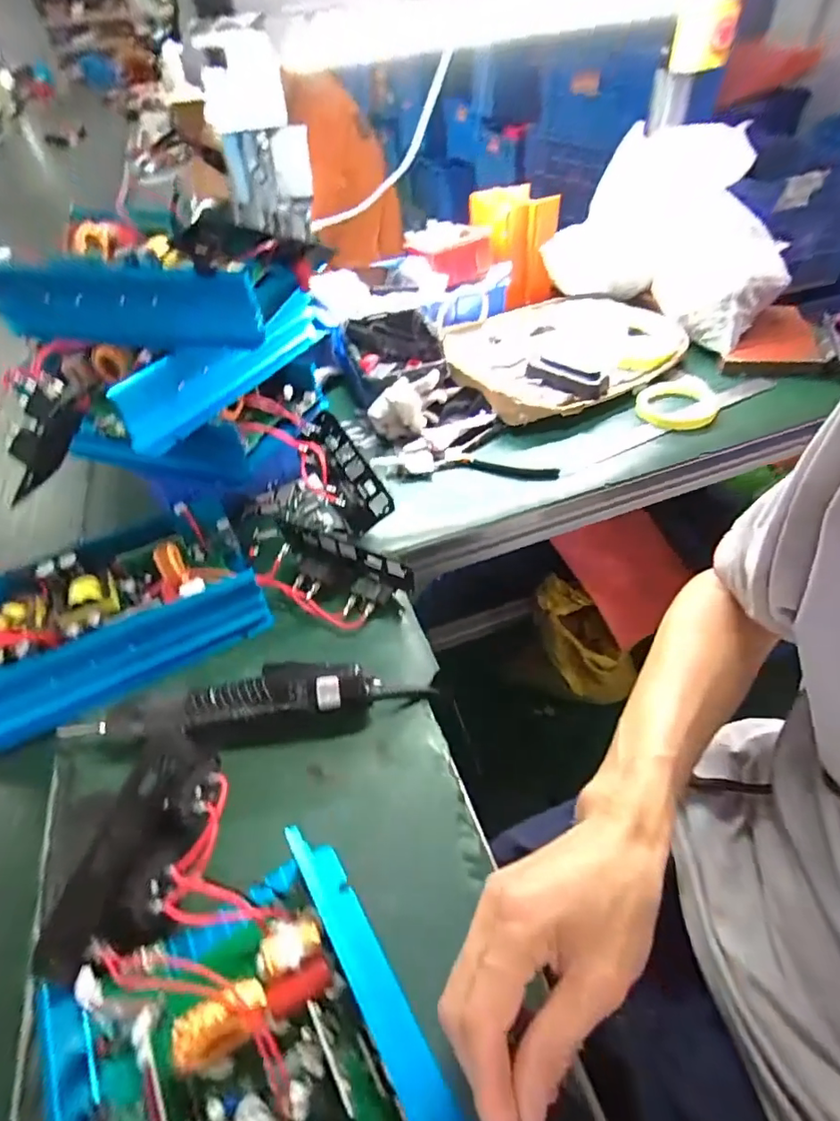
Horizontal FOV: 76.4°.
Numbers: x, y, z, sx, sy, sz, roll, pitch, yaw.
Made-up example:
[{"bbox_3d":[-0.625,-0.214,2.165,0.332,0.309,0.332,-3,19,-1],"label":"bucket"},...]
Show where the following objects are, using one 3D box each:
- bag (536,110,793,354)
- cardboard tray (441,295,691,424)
[{"bbox_3d":[0.392,-0.491,0.788,0.219,0.201,0.327,-32,51,-22],"label":"bag"},{"bbox_3d":[0.196,-0.299,0.768,0.313,0.043,0.256,-29,50,-20],"label":"cardboard tray"}]

